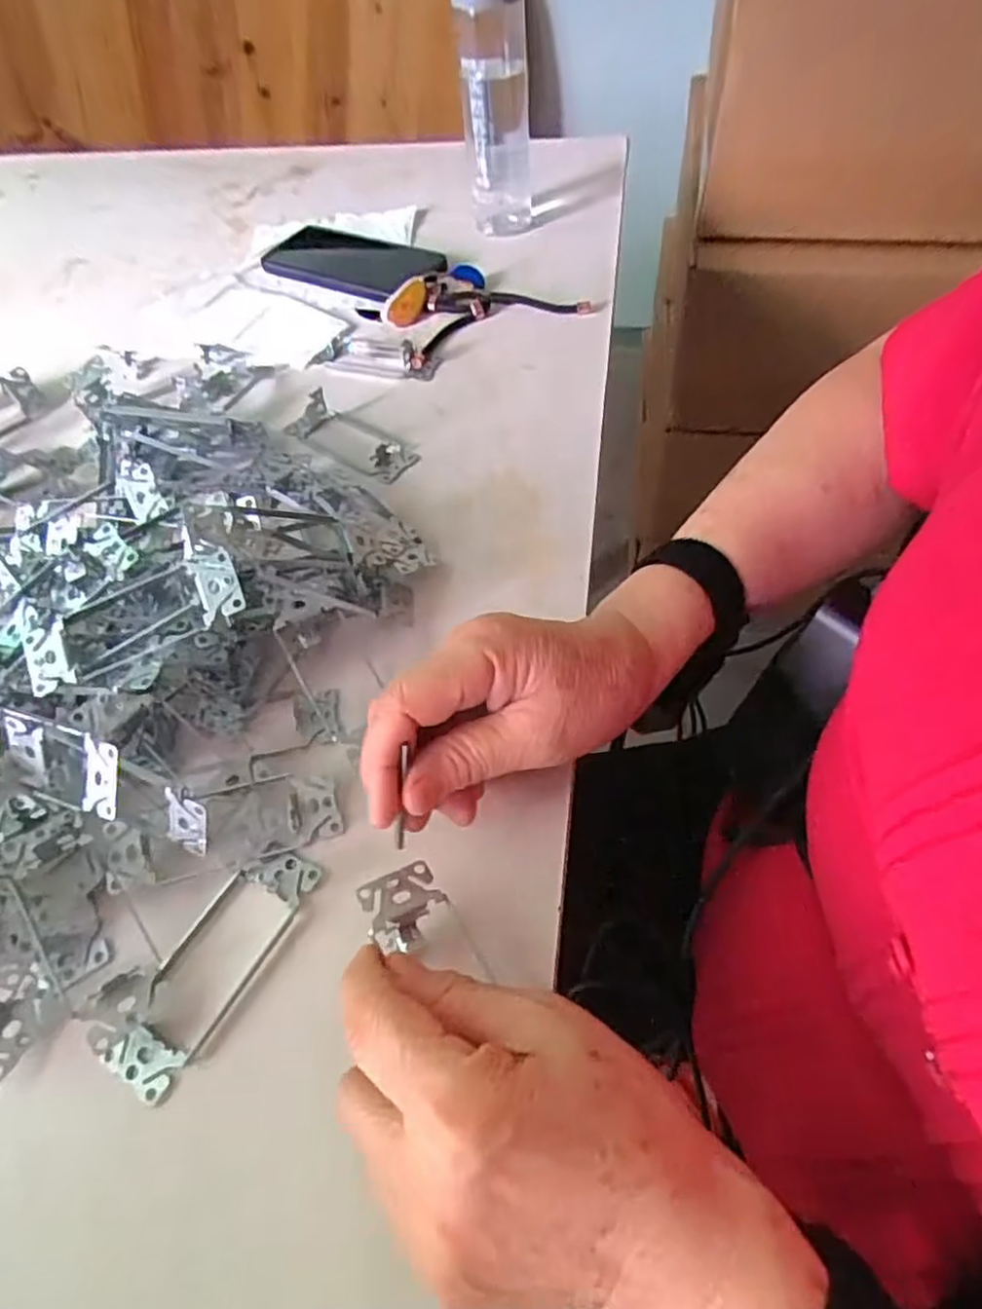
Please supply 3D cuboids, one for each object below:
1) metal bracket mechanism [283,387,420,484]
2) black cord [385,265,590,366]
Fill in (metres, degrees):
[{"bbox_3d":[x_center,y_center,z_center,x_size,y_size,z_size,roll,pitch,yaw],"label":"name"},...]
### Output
[{"bbox_3d":[-0.101,-0.158,0.498,0.107,0.021,0.039,33,63,25],"label":"metal bracket mechanism"},{"bbox_3d":[-0.011,-0.294,0.585,0.149,0.025,0.102,-23,57,-12],"label":"black cord"}]

